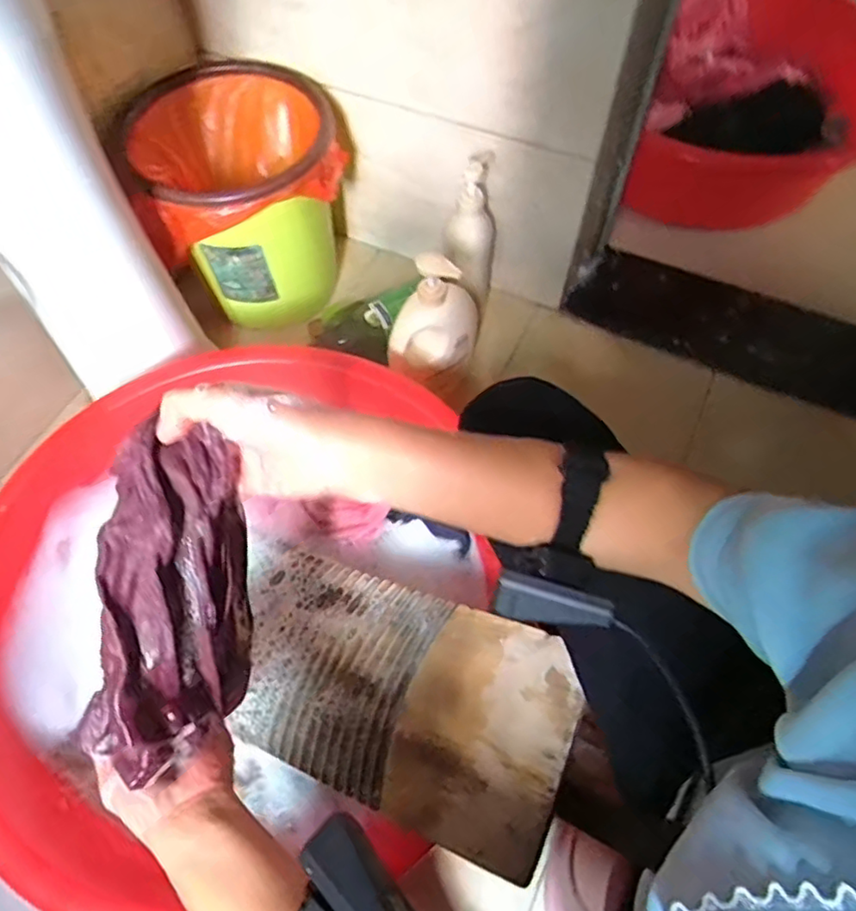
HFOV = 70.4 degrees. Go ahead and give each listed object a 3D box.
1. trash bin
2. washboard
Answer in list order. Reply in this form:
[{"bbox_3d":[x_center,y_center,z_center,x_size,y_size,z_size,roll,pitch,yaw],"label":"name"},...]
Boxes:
[{"bbox_3d":[-0.262,-0.360,0.888,0.265,0.267,0.268,0,61,0],"label":"trash bin"},{"bbox_3d":[-0.050,0.214,0.581,0.372,0.019,0.194,13,60,28],"label":"washboard"}]

